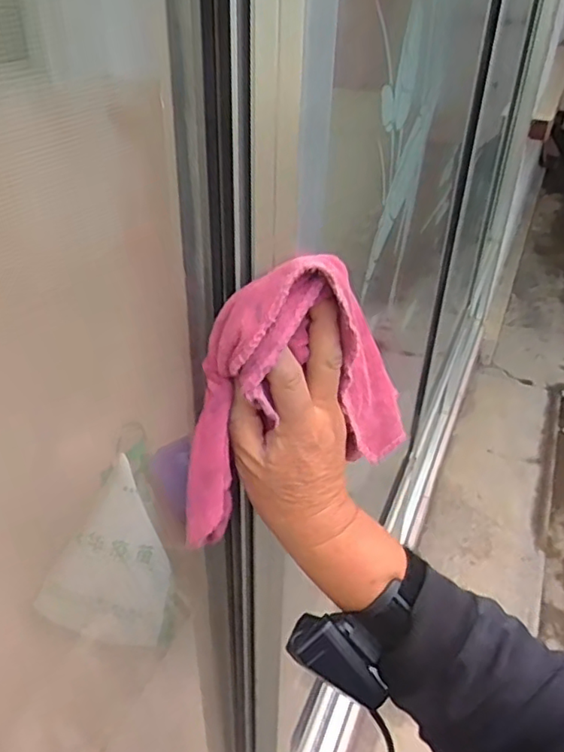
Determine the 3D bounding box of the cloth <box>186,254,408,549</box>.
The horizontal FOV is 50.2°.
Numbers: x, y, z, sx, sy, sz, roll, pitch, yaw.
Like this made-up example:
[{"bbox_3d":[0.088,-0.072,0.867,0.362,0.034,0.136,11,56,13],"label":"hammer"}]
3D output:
[{"bbox_3d":[0.010,0.007,0.375,0.153,0.175,0.035,-13,37,-21],"label":"cloth"}]

